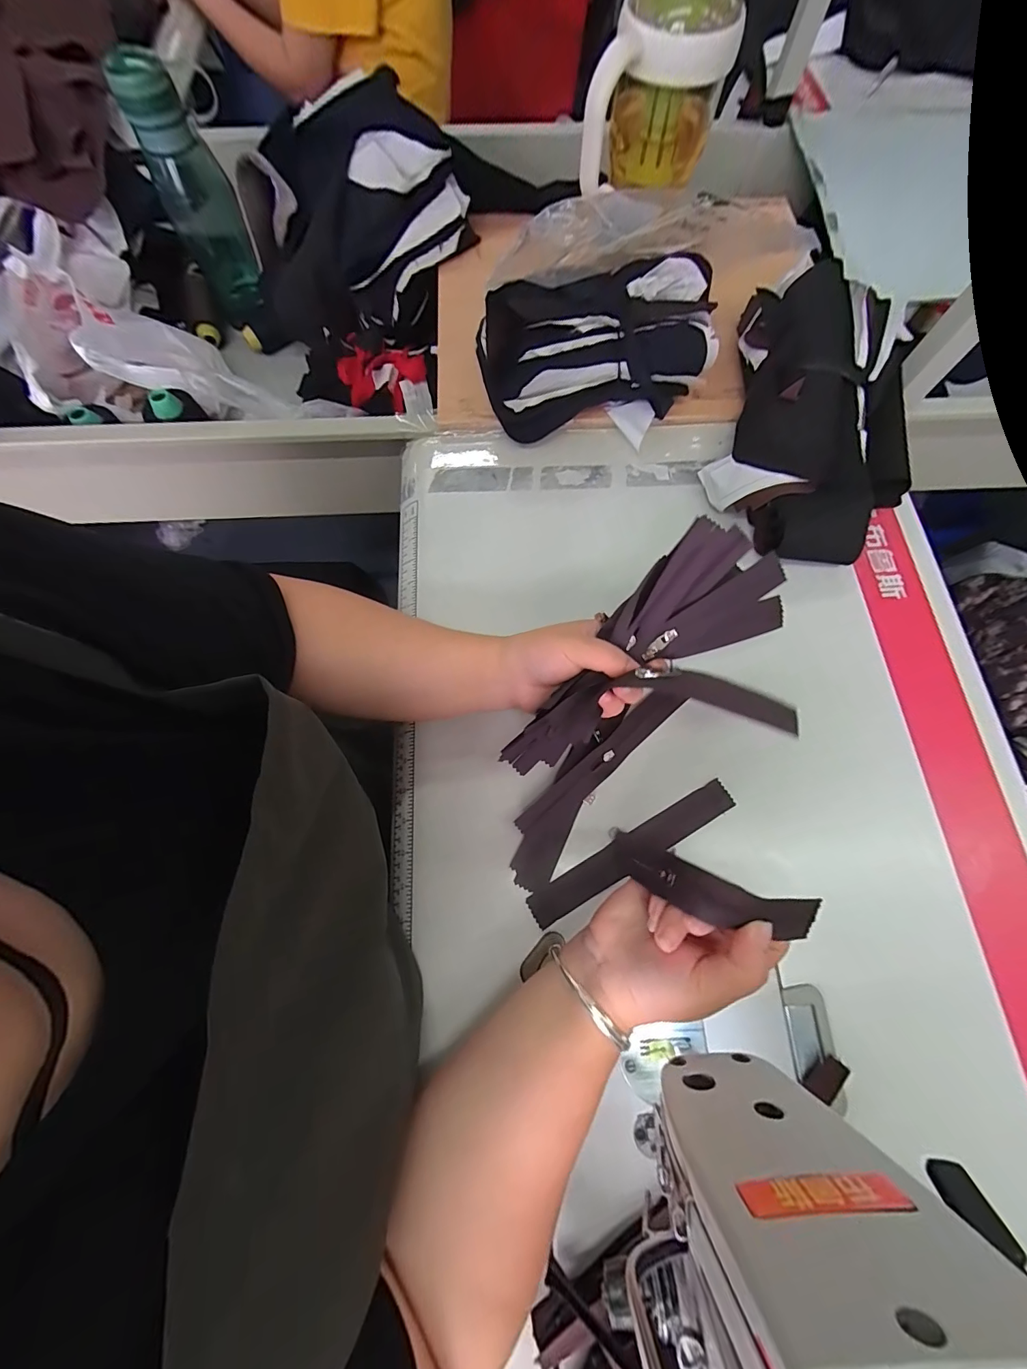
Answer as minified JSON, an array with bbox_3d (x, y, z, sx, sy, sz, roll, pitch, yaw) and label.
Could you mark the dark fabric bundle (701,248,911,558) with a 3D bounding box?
[{"bbox_3d":[0.303,-0.269,0.430,0.174,0.085,0.308,11,73,3],"label":"dark fabric bundle"}]

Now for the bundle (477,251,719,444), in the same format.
[{"bbox_3d":[0.084,-0.354,0.451,0.224,0.101,0.135,-10,73,-3],"label":"bundle"}]

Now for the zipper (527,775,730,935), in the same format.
[{"bbox_3d":[0.097,0.135,0.348,0.186,0.004,0.027,-29,75,-9],"label":"zipper"}]

